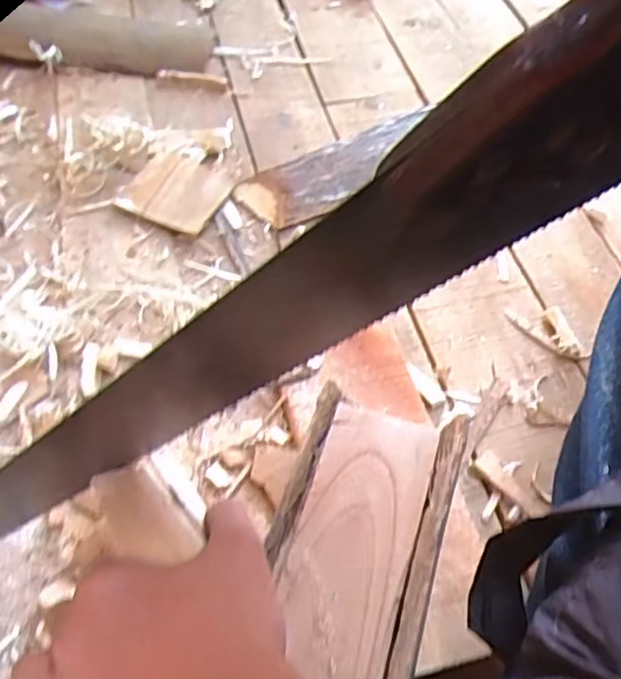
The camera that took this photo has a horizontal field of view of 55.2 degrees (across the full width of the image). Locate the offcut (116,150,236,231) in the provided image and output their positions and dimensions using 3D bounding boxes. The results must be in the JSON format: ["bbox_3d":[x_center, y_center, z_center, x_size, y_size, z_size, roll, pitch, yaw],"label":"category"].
[{"bbox_3d":[-0.116,-0.141,0.544,0.083,0.015,0.102,23,57,12],"label":"offcut"}]

